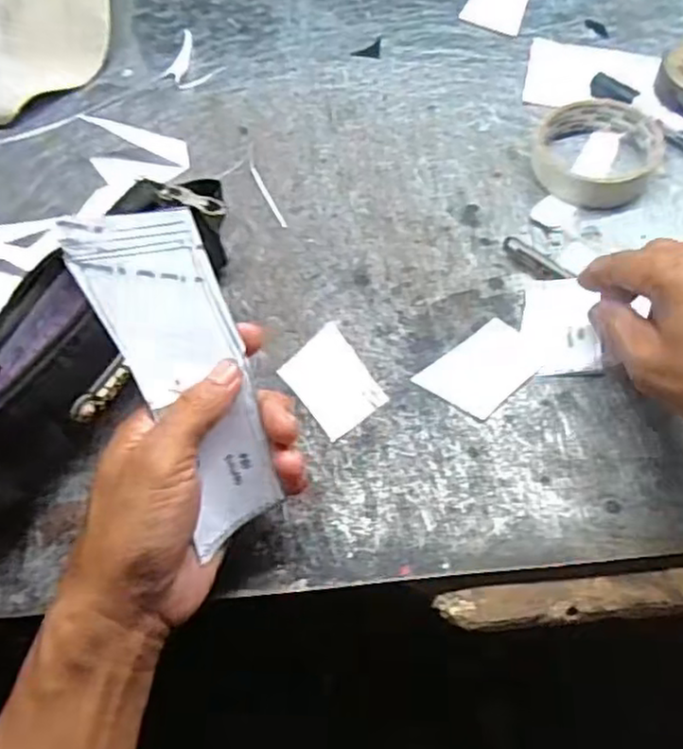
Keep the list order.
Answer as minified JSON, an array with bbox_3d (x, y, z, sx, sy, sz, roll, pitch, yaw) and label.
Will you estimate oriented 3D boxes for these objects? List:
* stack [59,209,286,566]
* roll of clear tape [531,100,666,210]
[{"bbox_3d":[-0.069,-0.001,0.322,0.057,0.008,0.155,-28,104,-27],"label":"stack"},{"bbox_3d":[0.180,-0.157,0.486,0.084,0.022,0.084,-1,63,2],"label":"roll of clear tape"}]

